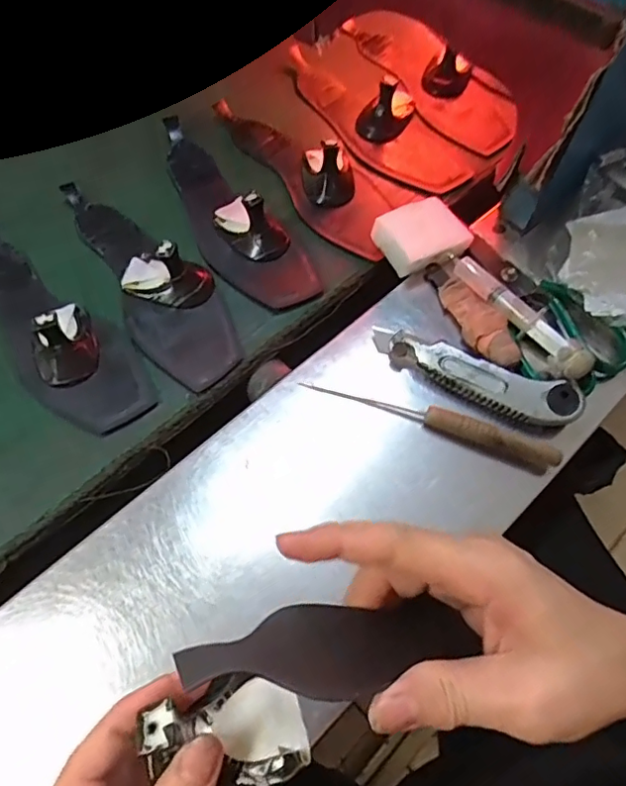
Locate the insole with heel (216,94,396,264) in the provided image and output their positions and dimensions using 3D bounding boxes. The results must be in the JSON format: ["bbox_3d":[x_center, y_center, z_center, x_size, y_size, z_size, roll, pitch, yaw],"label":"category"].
[{"bbox_3d":[-0.001,-0.238,0.561,0.084,0.039,0.258,-30,67,-14],"label":"insole with heel"}]

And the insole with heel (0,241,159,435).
[{"bbox_3d":[-0.231,-0.068,0.468,0.088,0.047,0.264,-37,70,-18],"label":"insole with heel"}]

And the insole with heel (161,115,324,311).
[{"bbox_3d":[-0.089,-0.182,0.527,0.080,0.045,0.260,-34,69,-17],"label":"insole with heel"}]

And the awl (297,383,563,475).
[{"bbox_3d":[0.089,0.020,0.423,0.187,0.017,0.018,19,62,10],"label":"awl"}]

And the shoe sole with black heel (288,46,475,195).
[{"bbox_3d":[0.065,-0.310,0.611,0.097,0.056,0.271,-27,67,-15],"label":"shoe sole with black heel"}]

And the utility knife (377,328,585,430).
[{"bbox_3d":[0.123,-0.013,0.438,0.162,0.027,0.034,22,63,11],"label":"utility knife"}]

